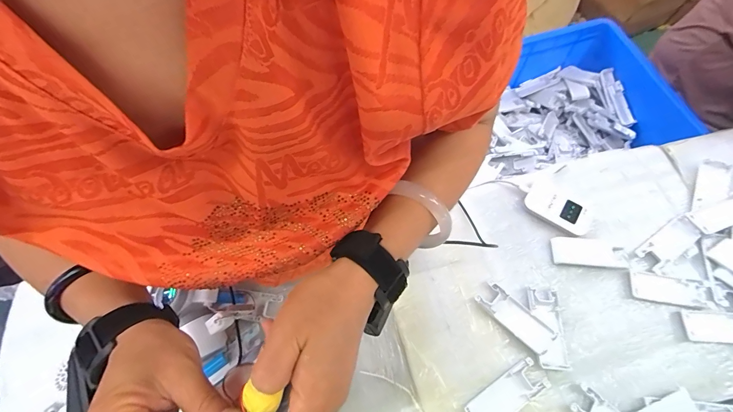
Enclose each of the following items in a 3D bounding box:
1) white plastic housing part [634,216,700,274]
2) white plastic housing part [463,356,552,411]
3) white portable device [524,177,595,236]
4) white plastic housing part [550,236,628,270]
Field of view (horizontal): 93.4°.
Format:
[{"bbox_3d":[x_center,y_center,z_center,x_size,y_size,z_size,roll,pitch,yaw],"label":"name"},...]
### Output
[{"bbox_3d":[0.451,0.054,0.514,0.101,0.008,0.042,-34,71,-14],"label":"white plastic housing part"},{"bbox_3d":[0.174,0.236,0.428,0.107,0.010,0.042,-31,70,-13],"label":"white plastic housing part"},{"bbox_3d":[0.303,-0.001,0.538,0.097,0.018,0.068,36,71,15],"label":"white portable device"},{"bbox_3d":[0.327,0.068,0.508,0.104,0.010,0.041,4,66,2],"label":"white plastic housing part"}]

